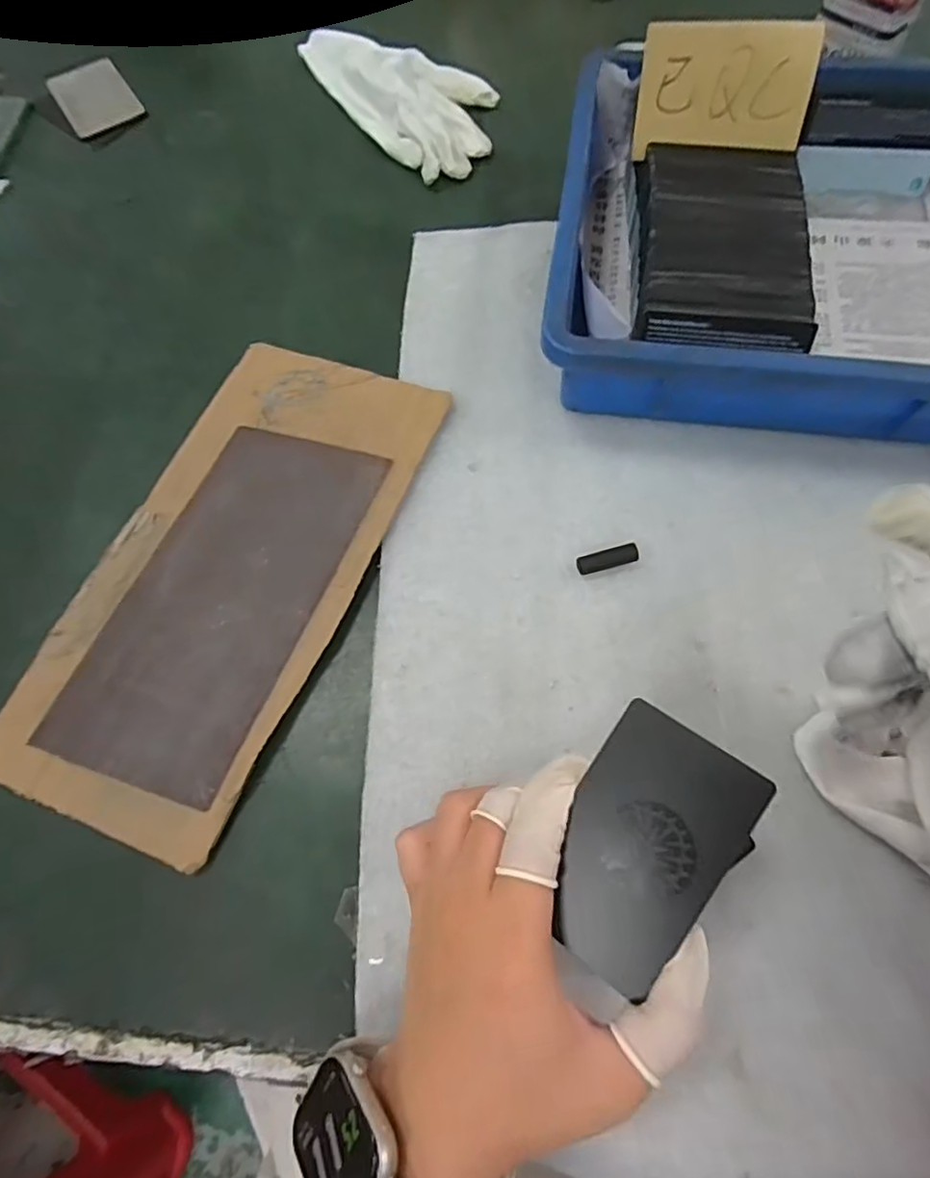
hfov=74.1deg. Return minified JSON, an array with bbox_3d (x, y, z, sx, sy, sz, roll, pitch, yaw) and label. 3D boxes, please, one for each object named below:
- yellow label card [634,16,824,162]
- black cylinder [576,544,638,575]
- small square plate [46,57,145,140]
[{"bbox_3d":[0.146,-0.282,0.347,0.090,0.058,0.006,3,36,9],"label":"yellow label card"},{"bbox_3d":[0.073,-0.015,0.317,0.030,0.011,0.009,-11,67,-2],"label":"black cylinder"},{"bbox_3d":[-0.301,-0.400,0.501,0.056,0.008,0.093,-32,69,-10],"label":"small square plate"}]

